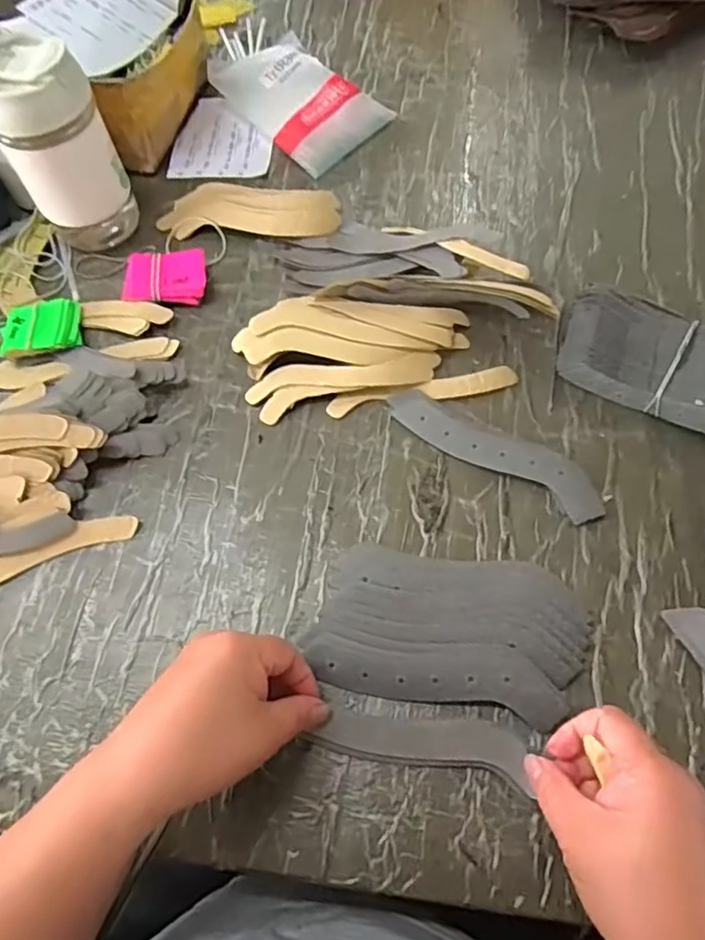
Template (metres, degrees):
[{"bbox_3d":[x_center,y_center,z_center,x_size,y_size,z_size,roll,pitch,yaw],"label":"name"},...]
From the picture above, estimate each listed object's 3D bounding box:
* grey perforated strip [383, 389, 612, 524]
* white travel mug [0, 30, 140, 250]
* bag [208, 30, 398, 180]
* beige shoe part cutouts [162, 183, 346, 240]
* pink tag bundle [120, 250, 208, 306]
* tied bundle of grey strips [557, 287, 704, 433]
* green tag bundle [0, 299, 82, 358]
[{"bbox_3d":[0.105,-0.015,0.456,0.167,0.009,0.037,31,69,18],"label":"grey perforated strip"},{"bbox_3d":[-0.242,-0.266,0.519,0.079,0.155,0.065,-29,65,-10],"label":"white travel mug"},{"bbox_3d":[-0.059,-0.378,0.623,0.168,0.028,0.100,43,94,7],"label":"bag"},{"bbox_3d":[-0.096,-0.241,0.572,0.166,0.020,0.054,3,64,6],"label":"beige shoe part cutouts"},{"bbox_3d":[-0.162,-0.167,0.541,0.069,0.021,0.049,-2,63,3],"label":"pink tag bundle"},{"bbox_3d":[0.243,-0.079,0.460,0.169,0.041,0.094,26,68,16],"label":"tied bundle of grey strips"},{"bbox_3d":[-0.263,-0.122,0.522,0.063,0.014,0.059,-9,63,-1],"label":"green tag bundle"}]

